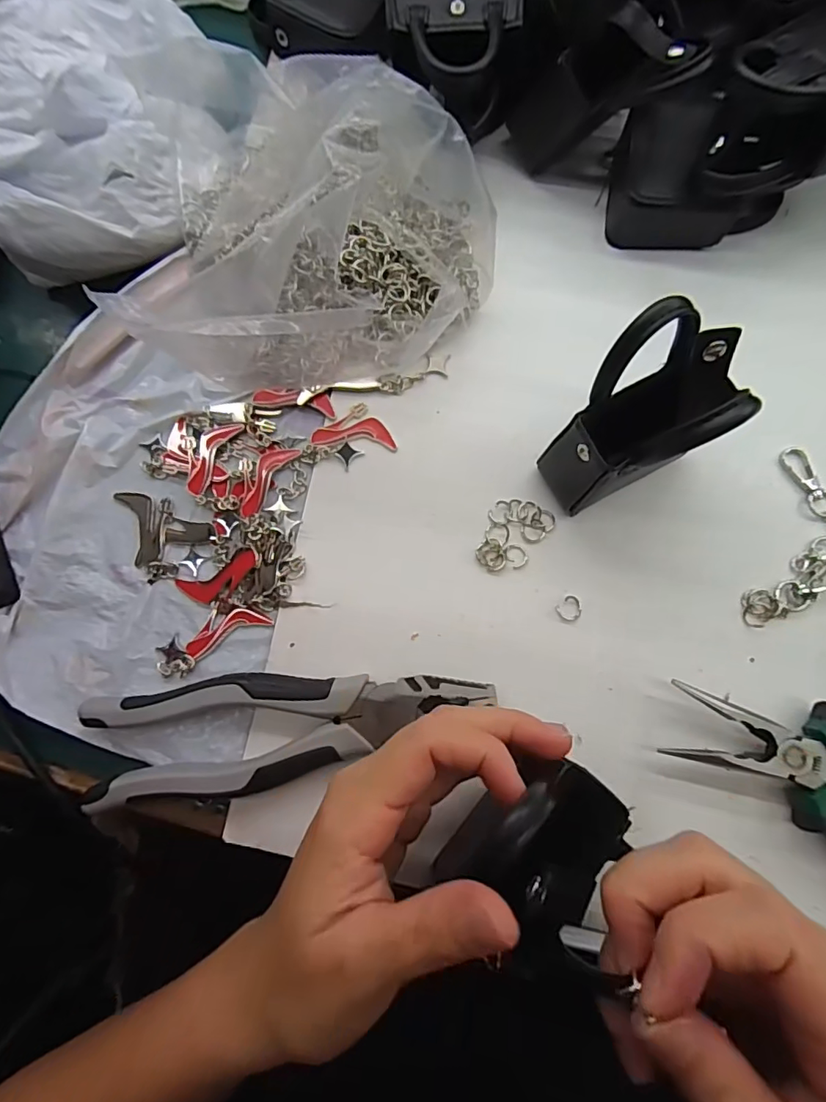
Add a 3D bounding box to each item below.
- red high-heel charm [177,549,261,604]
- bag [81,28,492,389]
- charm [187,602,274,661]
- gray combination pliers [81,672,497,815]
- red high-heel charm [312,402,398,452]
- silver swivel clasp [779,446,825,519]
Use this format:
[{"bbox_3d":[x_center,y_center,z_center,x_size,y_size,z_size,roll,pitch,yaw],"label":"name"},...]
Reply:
[{"bbox_3d":[-0.101,0.015,0.272,0.046,0.006,0.018,-22,81,-3],"label":"red high-heel charm"},{"bbox_3d":[-0.055,-0.173,0.284,0.198,0.046,0.164,-13,80,-1],"label":"bag"},{"bbox_3d":[-0.099,0.039,0.272,0.045,0.006,0.020,-25,81,-3],"label":"charm"},{"bbox_3d":[-0.058,0.085,0.252,0.190,0.018,0.053,-6,80,0],"label":"gray combination pliers"},{"bbox_3d":[-0.032,-0.070,0.288,0.046,0.004,0.025,5,80,2],"label":"red high-heel charm"},{"bbox_3d":[0.209,-0.037,0.272,0.013,0.007,0.040,-22,81,-3],"label":"silver swivel clasp"}]

